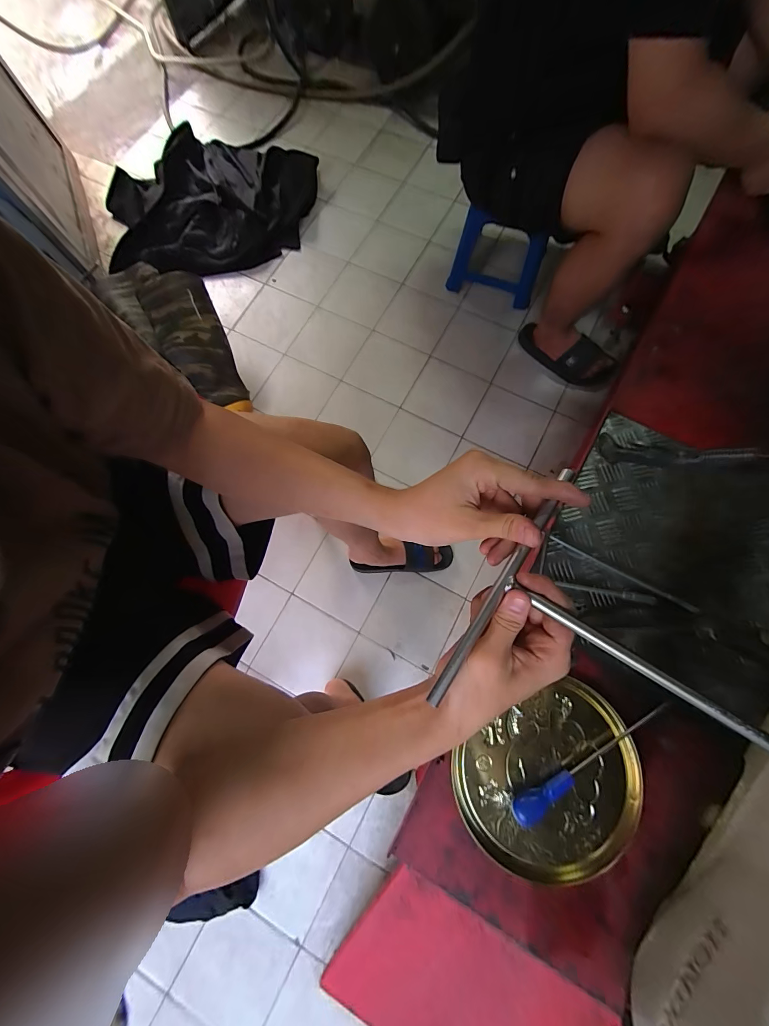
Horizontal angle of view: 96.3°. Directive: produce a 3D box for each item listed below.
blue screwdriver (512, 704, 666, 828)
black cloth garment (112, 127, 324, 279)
[{"bbox_3d":[0.290,0.347,0.489,0.262,0.026,0.026,-33,77,-6],"label":"blue screwdriver"},{"bbox_3d":[-0.588,-1.050,1.154,0.679,0.086,0.555,5,76,3],"label":"black cloth garment"}]

